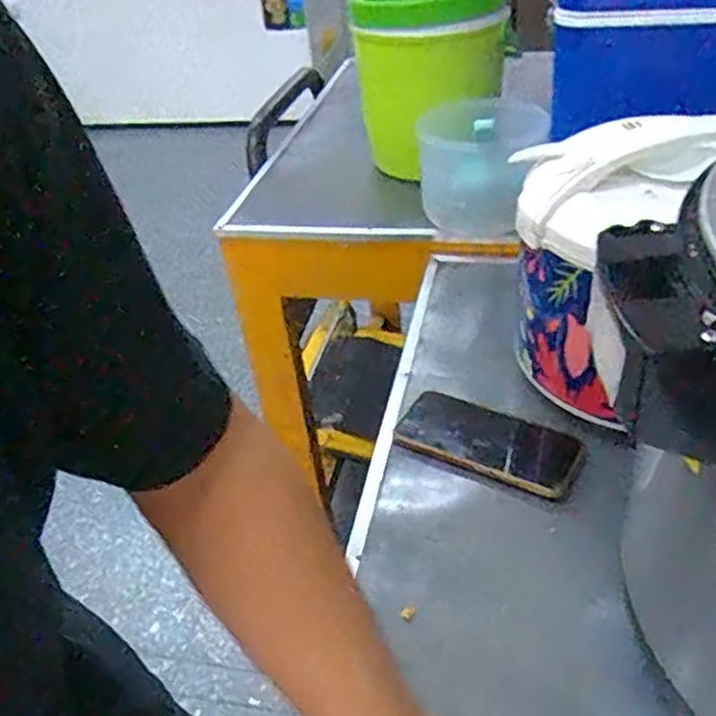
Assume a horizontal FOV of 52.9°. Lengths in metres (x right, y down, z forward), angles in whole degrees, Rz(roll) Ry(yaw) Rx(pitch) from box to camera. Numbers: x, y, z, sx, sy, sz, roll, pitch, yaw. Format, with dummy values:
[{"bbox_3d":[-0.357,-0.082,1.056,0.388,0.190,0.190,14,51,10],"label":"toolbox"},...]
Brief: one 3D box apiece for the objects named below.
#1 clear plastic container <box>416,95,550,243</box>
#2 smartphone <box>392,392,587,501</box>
[{"bbox_3d":[0.168,-0.258,0.947,0.156,0.152,0.169,7,39,18],"label":"clear plastic container"},{"bbox_3d":[0.123,0.079,0.682,0.174,0.013,0.080,16,46,28],"label":"smartphone"}]

